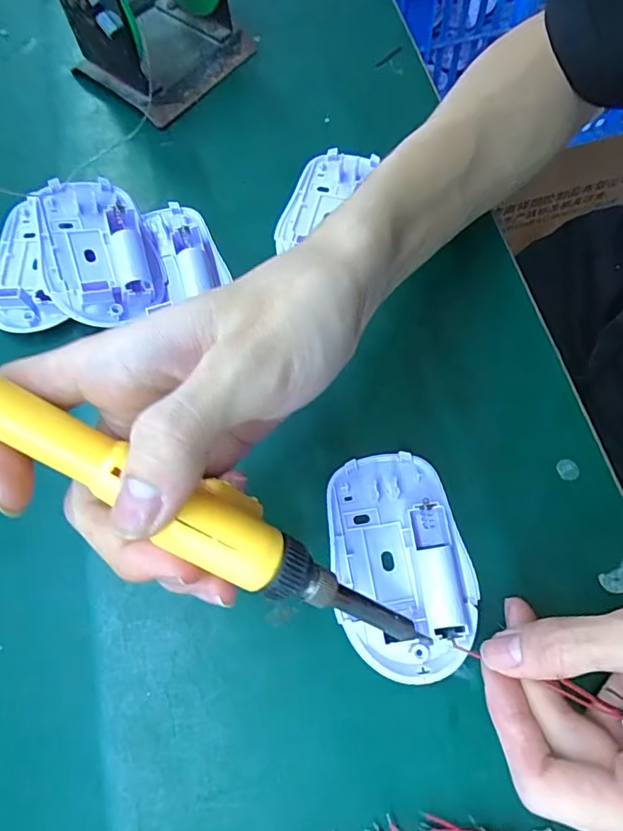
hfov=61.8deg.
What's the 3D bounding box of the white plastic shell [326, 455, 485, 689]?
[{"bbox_3d":[0.040,0.063,0.233,0.061,0.011,0.096,-4,69,1],"label":"white plastic shell"}]

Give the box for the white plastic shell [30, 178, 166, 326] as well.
[{"bbox_3d":[-0.116,-0.089,0.287,0.053,0.028,0.087,-22,69,-5],"label":"white plastic shell"}]

